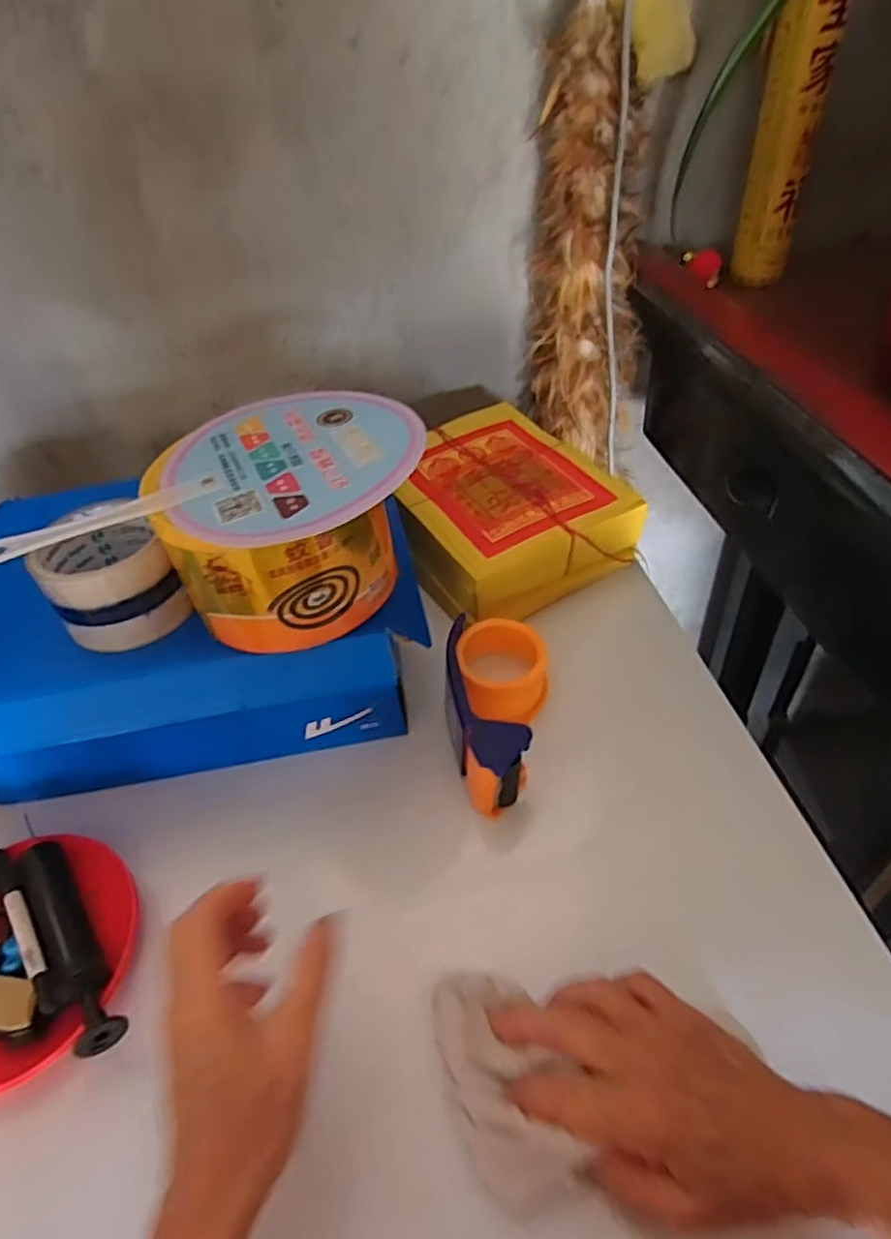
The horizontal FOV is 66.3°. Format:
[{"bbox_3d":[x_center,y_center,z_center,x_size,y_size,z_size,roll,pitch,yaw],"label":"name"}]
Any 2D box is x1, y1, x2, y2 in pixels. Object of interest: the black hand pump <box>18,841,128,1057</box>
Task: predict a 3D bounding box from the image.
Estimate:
[{"bbox_3d":[-0.232,0.190,0.413,0.028,0.023,0.145,-30,50,-20],"label":"black hand pump"}]

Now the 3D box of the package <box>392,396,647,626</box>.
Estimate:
[{"bbox_3d":[0.046,-0.106,0.652,0.187,0.067,0.234,-26,49,-17],"label":"package"}]

